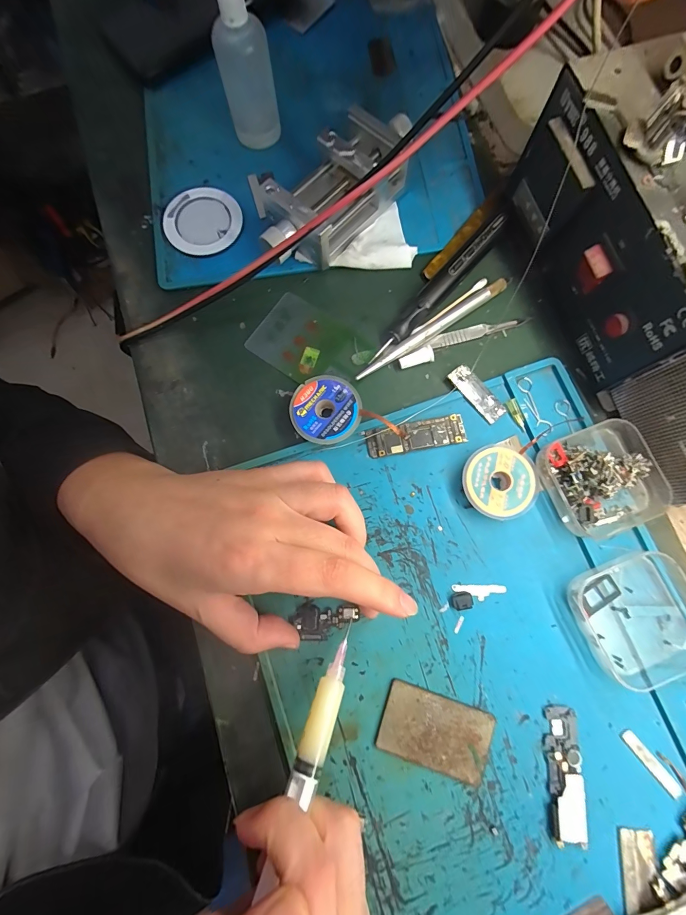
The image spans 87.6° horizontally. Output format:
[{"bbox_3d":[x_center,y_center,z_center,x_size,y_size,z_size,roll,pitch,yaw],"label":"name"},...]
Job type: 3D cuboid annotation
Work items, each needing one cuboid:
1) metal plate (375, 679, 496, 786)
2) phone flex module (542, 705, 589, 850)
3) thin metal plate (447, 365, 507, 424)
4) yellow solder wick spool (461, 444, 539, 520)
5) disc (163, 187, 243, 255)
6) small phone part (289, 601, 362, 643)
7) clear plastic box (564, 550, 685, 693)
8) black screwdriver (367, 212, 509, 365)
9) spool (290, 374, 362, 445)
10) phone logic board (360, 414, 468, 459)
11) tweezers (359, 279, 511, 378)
[{"bbox_3d":[0.052,0.155,0.201,0.060,0.004,0.037,18,79,5],"label":"metal plate"},{"bbox_3d":[0.122,0.174,0.197,0.019,0.005,0.064,0,78,2],"label":"phone flex module"},{"bbox_3d":[0.090,-0.043,0.240,0.016,0.004,0.043,-38,80,-6],"label":"thin metal plate"},{"bbox_3d":[0.097,0.015,0.224,0.045,0.012,0.044,0,78,2],"label":"yellow solder wick spool"},{"bbox_3d":[-0.103,-0.174,0.263,0.055,0.010,0.050,0,78,2],"label":"disc"},{"bbox_3d":[-0.010,0.098,0.213,0.040,0.004,0.021,-8,78,-2],"label":"small phone part"},{"bbox_3d":[0.171,0.094,0.206,0.063,0.016,0.068,-19,78,-2],"label":"clear plastic box"},{"bbox_3d":[0.064,-0.116,0.246,0.013,0.019,0.133,41,82,9],"label":"black screwdriver"},{"bbox_3d":[-0.011,-0.030,0.235,0.044,0.012,0.044,0,78,2],"label":"spool"},{"bbox_3d":[0.048,-0.014,0.234,0.065,0.006,0.019,-11,78,-1],"label":"phone logic board"},{"bbox_3d":[0.062,-0.089,0.248,0.126,0.007,0.008,-34,79,-5],"label":"tweezers"}]

